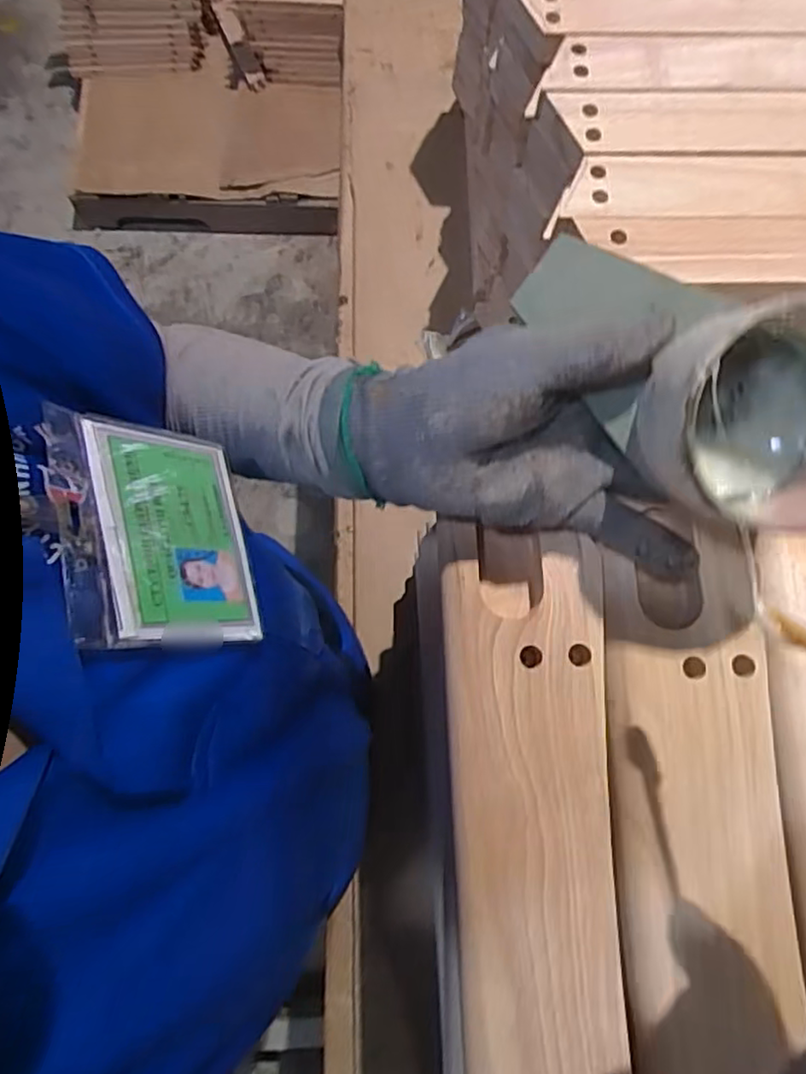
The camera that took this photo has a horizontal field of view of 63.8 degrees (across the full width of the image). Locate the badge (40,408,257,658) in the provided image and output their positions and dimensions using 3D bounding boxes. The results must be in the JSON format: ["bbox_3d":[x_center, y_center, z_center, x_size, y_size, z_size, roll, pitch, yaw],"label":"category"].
[{"bbox_3d":[-0.100,-0.003,0.266,0.006,0.082,0.098,-30,67,34],"label":"badge"}]

